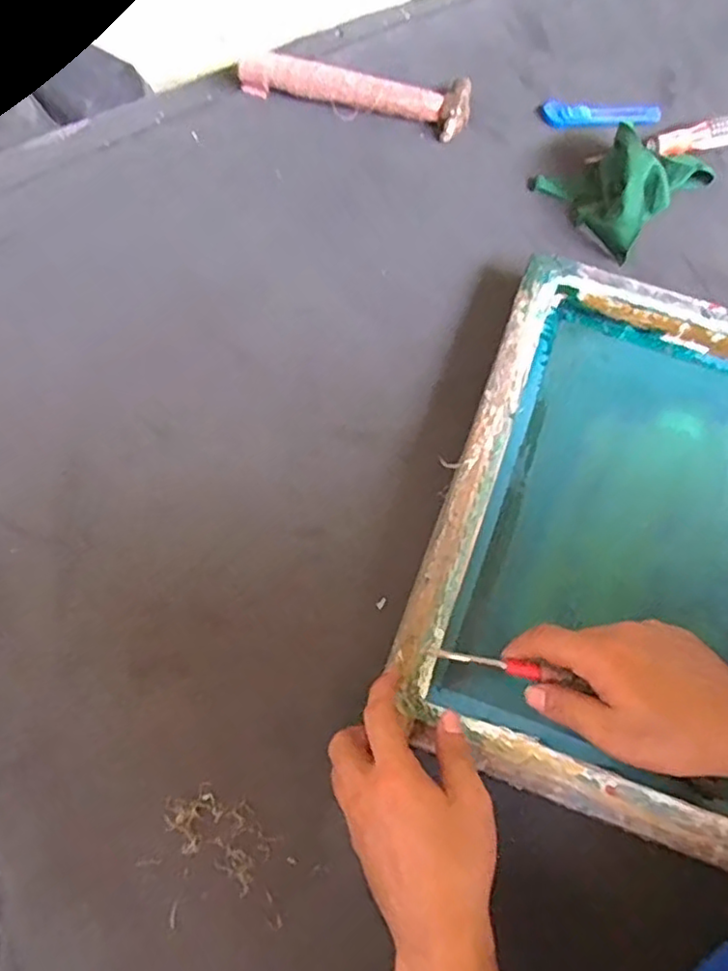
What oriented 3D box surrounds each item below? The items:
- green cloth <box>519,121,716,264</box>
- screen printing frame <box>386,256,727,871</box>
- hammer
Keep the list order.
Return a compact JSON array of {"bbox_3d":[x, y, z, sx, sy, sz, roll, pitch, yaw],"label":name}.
[{"bbox_3d":[0.287,-0.344,0.683,0.163,0.064,0.135,-39,73,-12],"label":"green cloth"},{"bbox_3d":[0.244,0.038,0.534,0.356,0.049,0.450,22,71,10],"label":"screen printing frame"},{"bbox_3d":[-0.010,-0.453,0.735,0.266,0.051,0.070,8,69,5],"label":"hammer"}]

